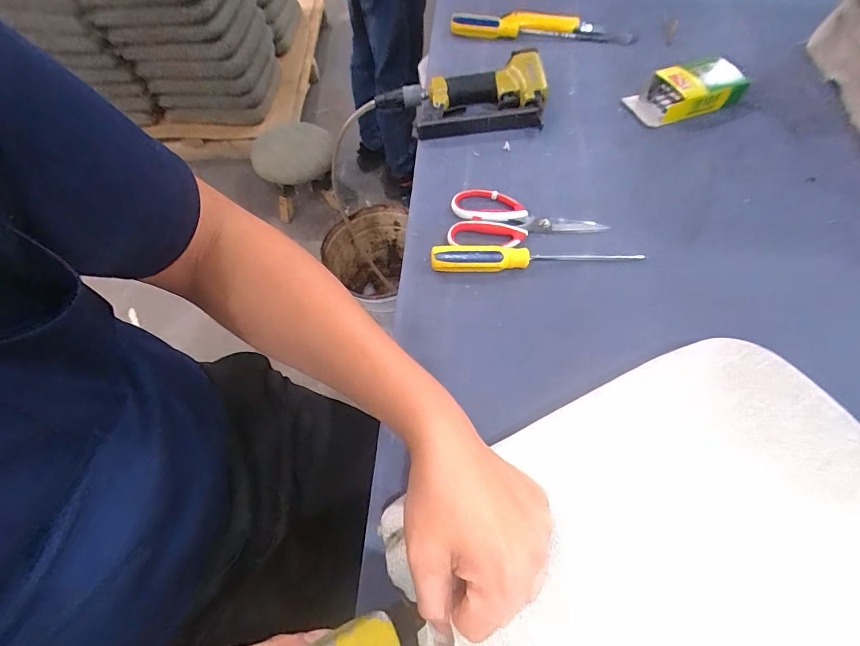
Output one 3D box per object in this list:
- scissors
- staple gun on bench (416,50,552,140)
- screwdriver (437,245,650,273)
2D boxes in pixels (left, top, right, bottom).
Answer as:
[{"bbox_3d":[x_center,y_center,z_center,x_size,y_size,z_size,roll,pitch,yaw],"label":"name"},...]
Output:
[{"bbox_3d":[0.120,-0.131,0.501,0.186,0.014,0.089,5,64,3],"label":"scissors"},{"bbox_3d":[0.076,-0.344,0.594,0.182,0.051,0.134,3,63,2],"label":"staple gun on bench"},{"bbox_3d":[0.123,-0.076,0.458,0.242,0.029,0.025,1,63,1],"label":"screwdriver"}]

